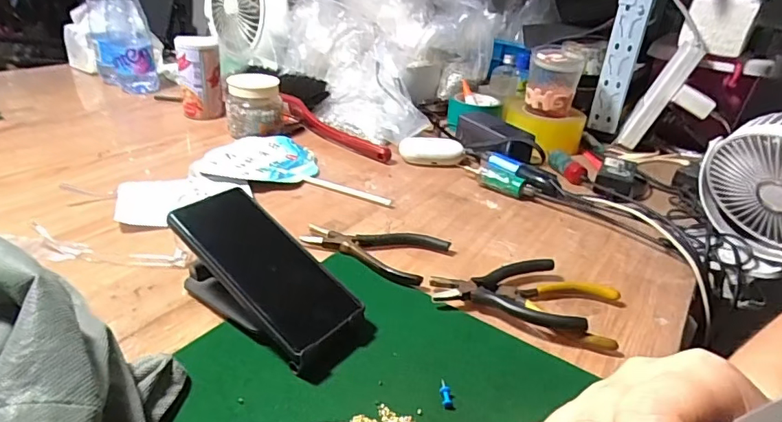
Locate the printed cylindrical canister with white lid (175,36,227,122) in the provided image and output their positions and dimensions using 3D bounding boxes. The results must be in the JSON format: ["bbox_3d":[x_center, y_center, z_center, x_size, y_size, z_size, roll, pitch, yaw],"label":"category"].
[{"bbox_3d":[-0.317,-0.219,0.822,0.065,0.125,0.069,-7,30,-20],"label":"printed cylindrical canister with white lid"}]

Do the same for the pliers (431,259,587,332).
[{"bbox_3d":[0.099,0.074,0.449,0.121,0.024,0.094,5,28,0],"label":"pliers"}]

